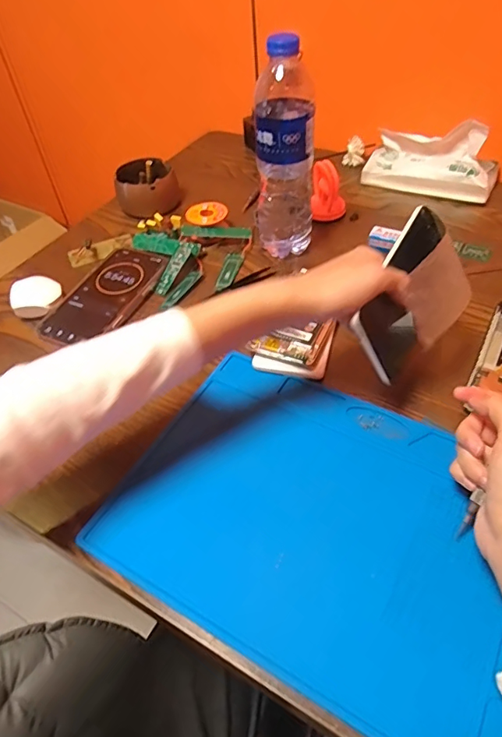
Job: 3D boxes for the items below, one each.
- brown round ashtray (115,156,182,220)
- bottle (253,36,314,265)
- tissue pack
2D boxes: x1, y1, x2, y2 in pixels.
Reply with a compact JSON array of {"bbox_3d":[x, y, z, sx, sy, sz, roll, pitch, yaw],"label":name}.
[{"bbox_3d":[-0.148,-0.261,0.704,0.085,0.051,0.090,-10,48,-3],"label":"brown round ashtray"},{"bbox_3d":[0.037,-0.230,0.541,0.059,0.226,0.058,-6,48,0],"label":"bottle"},{"bbox_3d":[0.247,-0.286,0.672,0.176,0.079,0.066,15,51,18],"label":"tissue pack"}]

